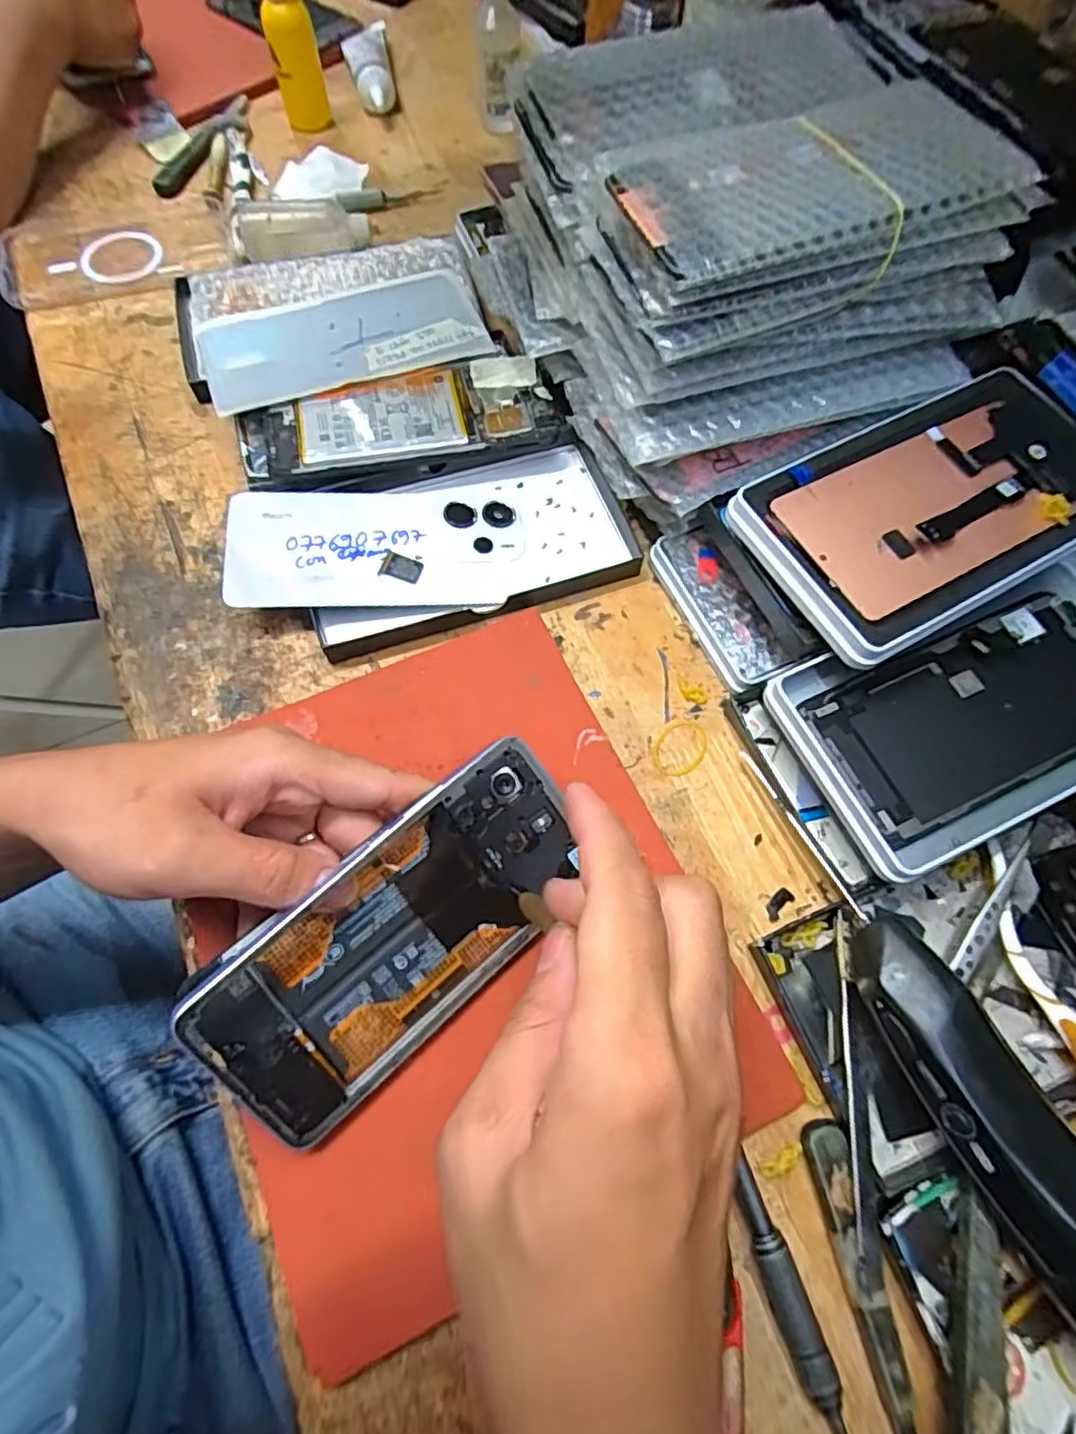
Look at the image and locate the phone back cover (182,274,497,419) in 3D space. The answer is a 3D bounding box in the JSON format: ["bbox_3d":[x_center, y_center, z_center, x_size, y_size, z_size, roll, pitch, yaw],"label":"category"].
[{"bbox_3d":[-0.120,-0.233,0.405,0.167,0.008,0.085,-18,71,-10],"label":"phone back cover"}]

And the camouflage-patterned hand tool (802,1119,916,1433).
[{"bbox_3d":[0.120,0.219,0.232,0.014,0.011,0.133,-7,67,-4],"label":"camouflage-patterned hand tool"}]

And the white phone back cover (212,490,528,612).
[{"bbox_3d":[-0.085,-0.092,0.358,0.156,0.006,0.073,-4,70,-12],"label":"white phone back cover"}]

